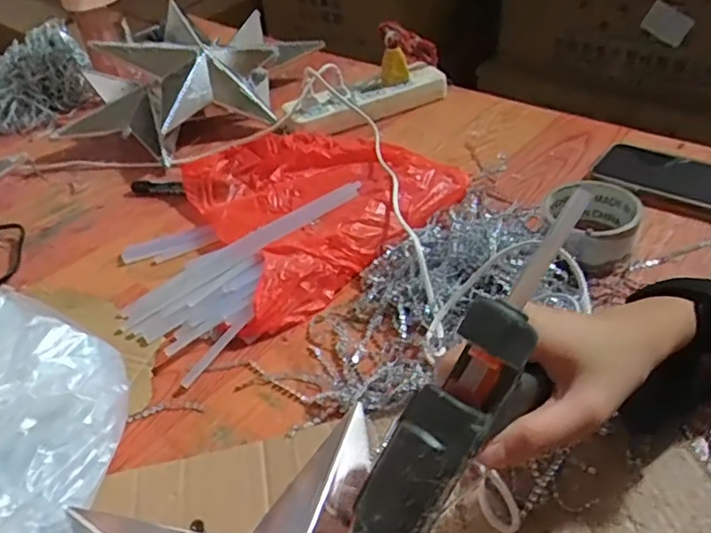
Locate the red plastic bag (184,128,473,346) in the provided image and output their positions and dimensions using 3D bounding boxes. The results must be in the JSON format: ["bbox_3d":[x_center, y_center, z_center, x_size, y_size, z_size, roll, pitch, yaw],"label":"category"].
[{"bbox_3d":[-0.056,-0.081,0.638,0.273,0.034,0.302,-29,44,-24],"label":"red plastic bag"}]

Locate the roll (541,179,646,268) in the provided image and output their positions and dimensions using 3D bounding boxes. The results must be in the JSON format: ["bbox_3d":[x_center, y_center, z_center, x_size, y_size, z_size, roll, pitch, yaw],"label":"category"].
[{"bbox_3d":[0.215,-0.037,0.525,0.092,0.044,0.093,-4,40,4],"label":"roll"}]

